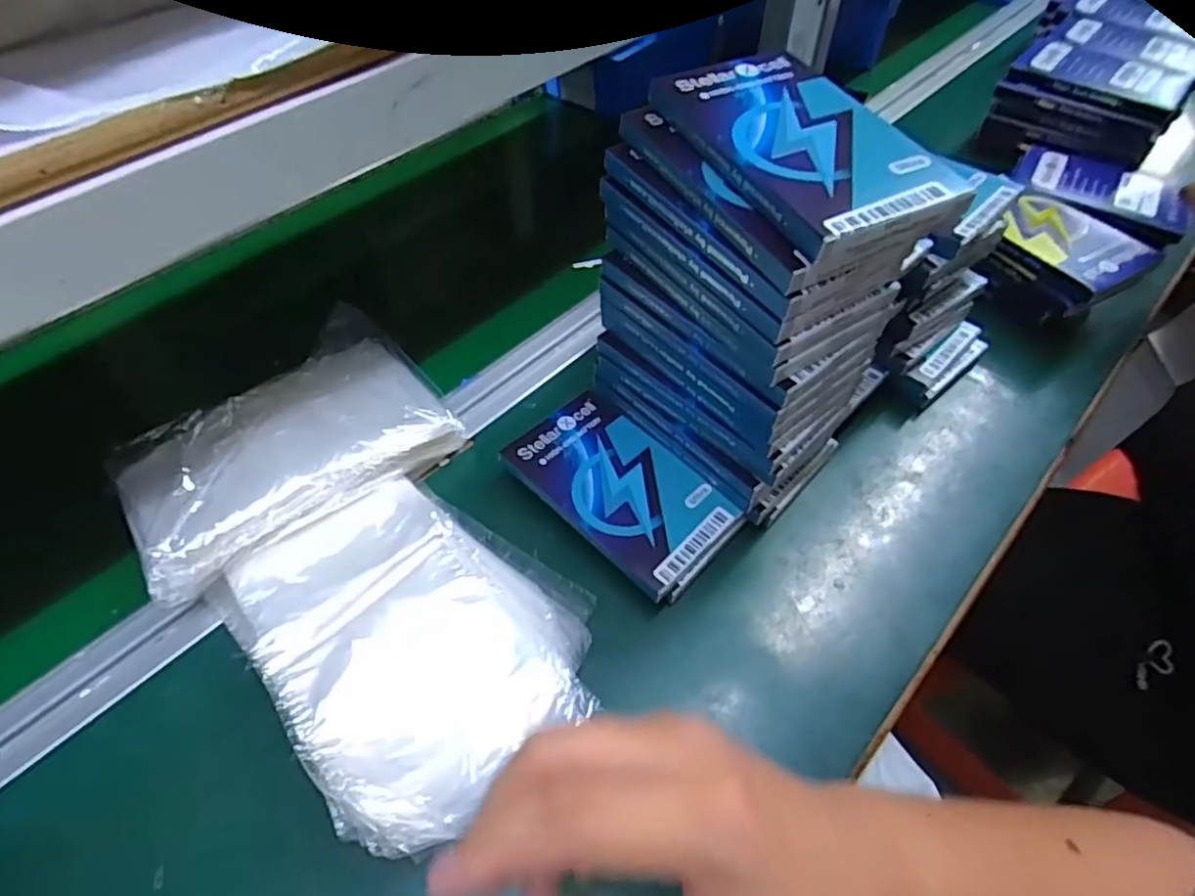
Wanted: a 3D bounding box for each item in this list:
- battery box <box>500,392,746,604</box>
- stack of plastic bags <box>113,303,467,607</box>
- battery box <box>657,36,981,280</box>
[{"bbox_3d":[0.014,0.023,0.380,0.075,0.012,0.132,-38,60,-23],"label":"battery box"},{"bbox_3d":[-0.194,-0.013,0.393,0.183,0.028,0.142,-32,58,-20],"label":"stack of plastic bags"},{"bbox_3d":[0.091,-0.137,0.284,0.084,0.019,0.137,-21,59,-14],"label":"battery box"}]

